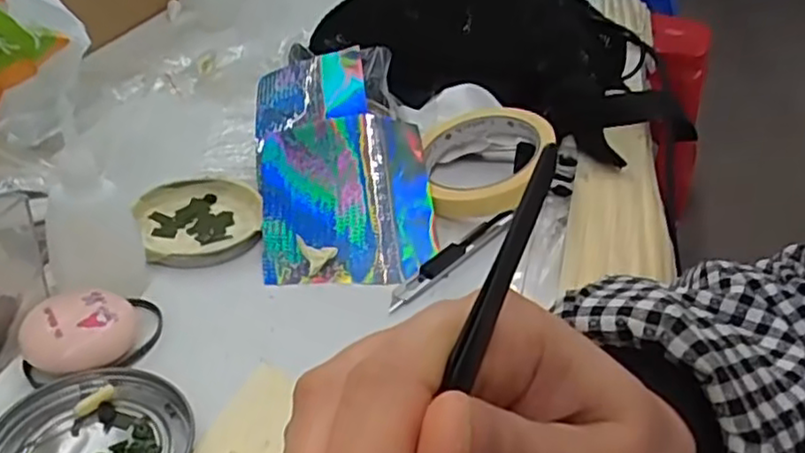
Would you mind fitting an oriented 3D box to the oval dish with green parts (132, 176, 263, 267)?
[{"bbox_3d":[-0.121,-0.006,0.421,0.070,0.009,0.085,-12,38,-23],"label":"oval dish with green parts"}]

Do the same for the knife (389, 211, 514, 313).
[{"bbox_3d":[0.031,0.016,0.410,0.014,0.007,0.115,27,40,29],"label":"knife"}]

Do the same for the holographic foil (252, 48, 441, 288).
[{"bbox_3d":[-0.037,-0.042,0.444,0.104,0.023,0.177,-4,55,-9],"label":"holographic foil"}]

